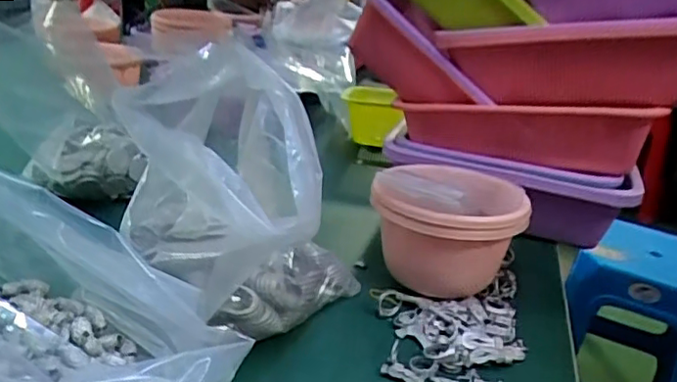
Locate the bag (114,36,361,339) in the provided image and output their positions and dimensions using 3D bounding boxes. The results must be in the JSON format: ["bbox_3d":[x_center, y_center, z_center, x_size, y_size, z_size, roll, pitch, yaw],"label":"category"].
[{"bbox_3d":[-0.082,0.017,0.480,0.174,0.205,0.164,13,24,15],"label":"bag"}]

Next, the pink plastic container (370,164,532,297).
[{"bbox_3d":[0.109,0.036,0.577,0.134,0.111,0.138,16,24,20],"label":"pink plastic container"}]

